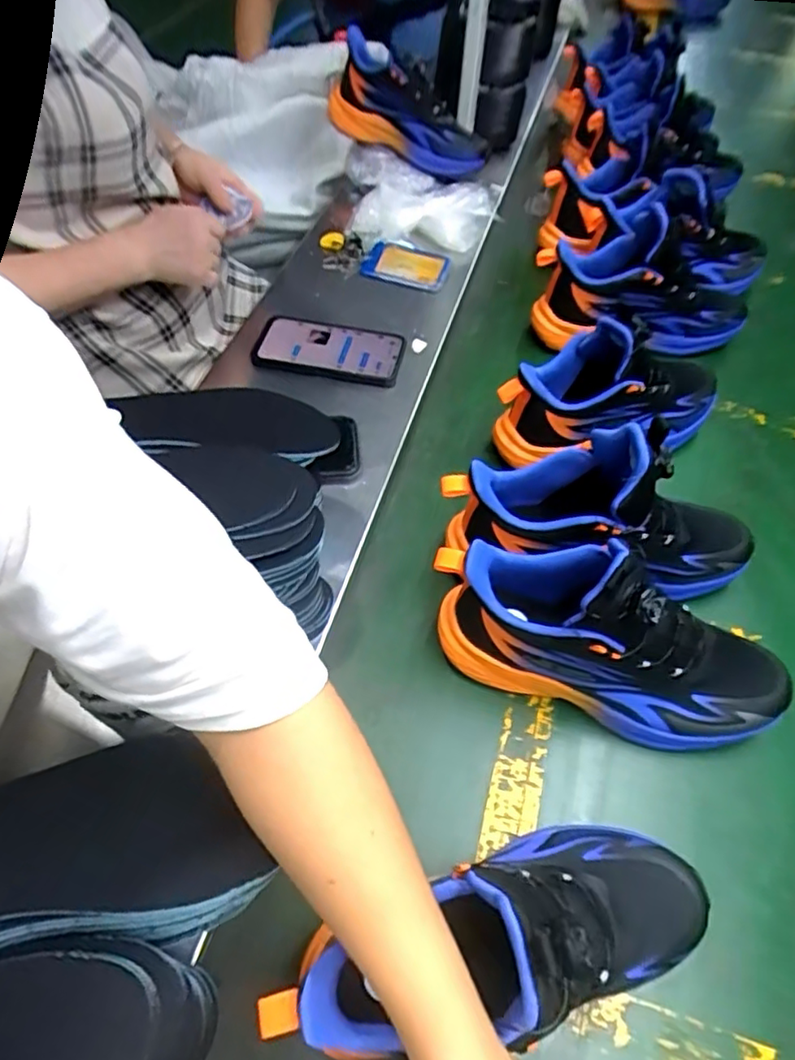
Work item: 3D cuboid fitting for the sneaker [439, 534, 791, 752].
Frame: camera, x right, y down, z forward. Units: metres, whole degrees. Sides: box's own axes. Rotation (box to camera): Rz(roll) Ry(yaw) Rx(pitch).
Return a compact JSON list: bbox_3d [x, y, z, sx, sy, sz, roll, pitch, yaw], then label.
[{"bbox_3d":[0.162,0.077,0.453,0.263,0.147,0.094,20,57,11],"label":"sneaker"}]

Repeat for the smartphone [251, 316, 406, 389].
[{"bbox_3d":[-0.078,-0.203,0.690,0.165,0.016,0.088,11,56,10],"label":"smartphone"}]

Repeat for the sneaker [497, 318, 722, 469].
[{"bbox_3d":[0.225,-0.146,0.627,0.259,0.138,0.092,-14,57,-11],"label":"sneaker"}]

